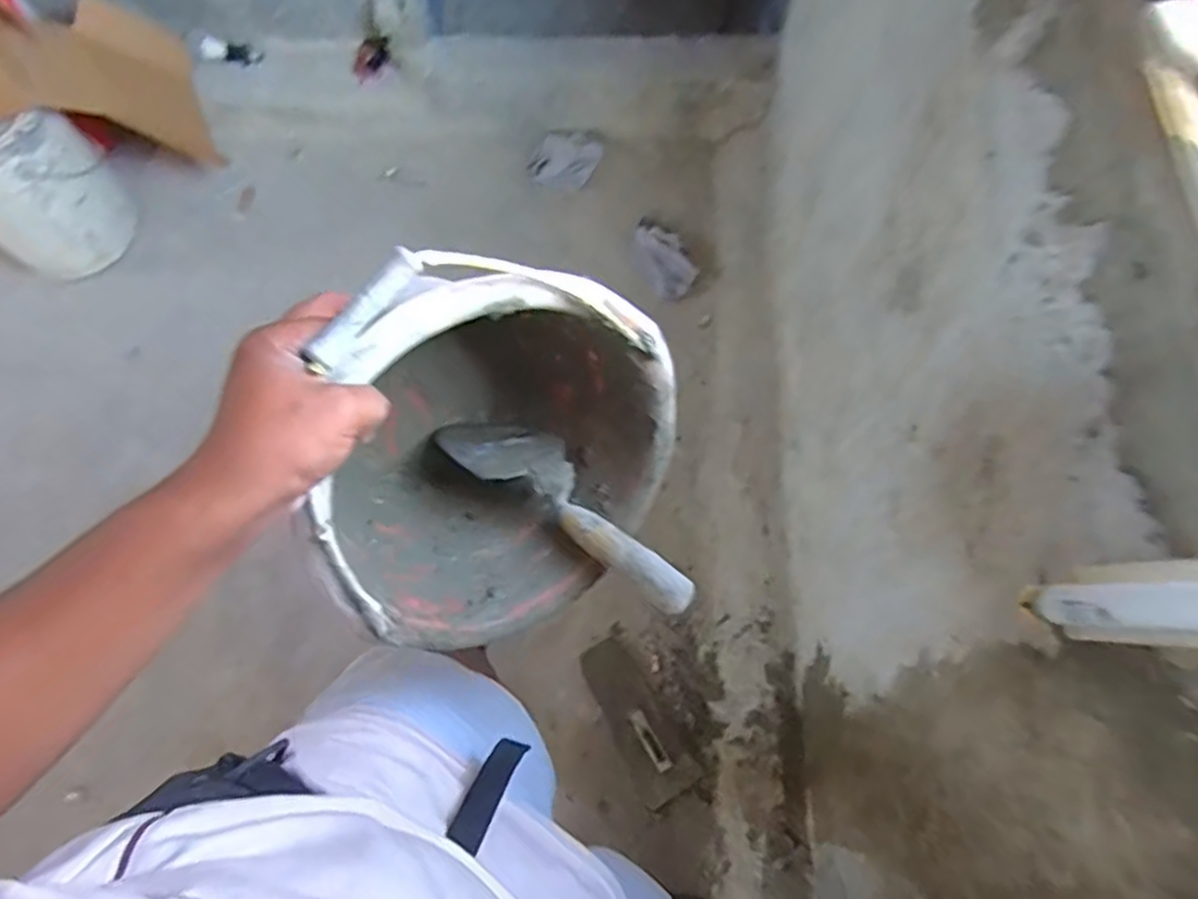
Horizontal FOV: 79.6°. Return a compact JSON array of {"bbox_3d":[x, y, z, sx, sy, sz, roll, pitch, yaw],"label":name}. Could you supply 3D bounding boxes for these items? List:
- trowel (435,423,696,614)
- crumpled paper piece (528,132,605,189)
[{"bbox_3d":[-0.028,0.037,0.613,0.268,0.067,0.072,34,74,14],"label":"trowel"},{"bbox_3d":[-0.078,-0.676,1.679,0.163,0.033,0.114,4,112,-5],"label":"crumpled paper piece"}]

